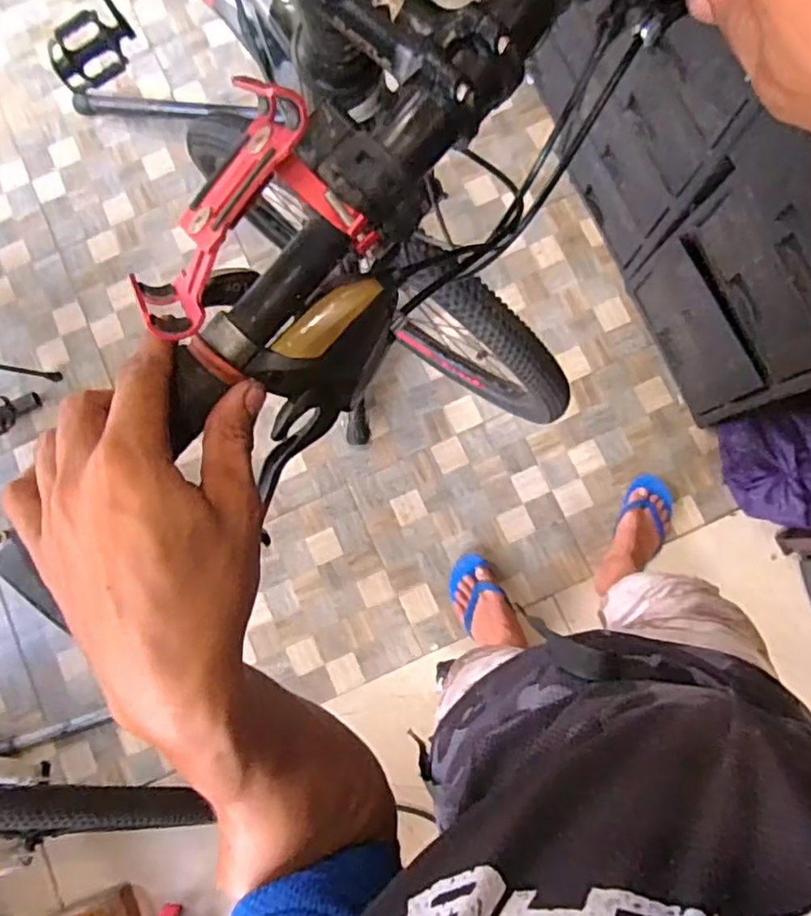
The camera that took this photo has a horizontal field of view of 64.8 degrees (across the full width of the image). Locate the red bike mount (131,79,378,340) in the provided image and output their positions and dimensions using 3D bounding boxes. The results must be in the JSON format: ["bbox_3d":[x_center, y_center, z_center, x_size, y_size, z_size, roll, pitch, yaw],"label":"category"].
[{"bbox_3d":[-0.070,-0.092,0.259,0.100,0.061,0.067,-41,82,-3],"label":"red bike mount"}]

